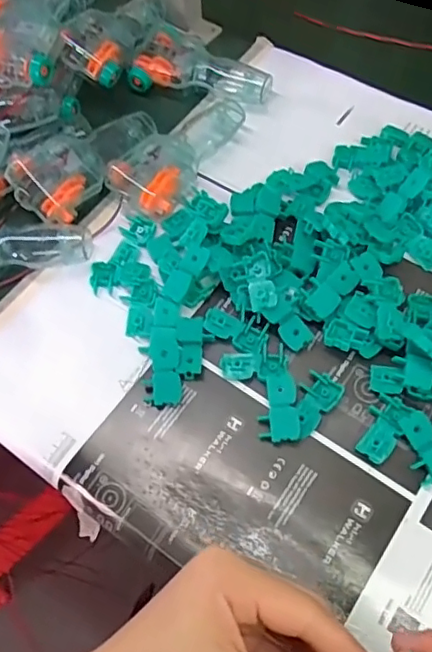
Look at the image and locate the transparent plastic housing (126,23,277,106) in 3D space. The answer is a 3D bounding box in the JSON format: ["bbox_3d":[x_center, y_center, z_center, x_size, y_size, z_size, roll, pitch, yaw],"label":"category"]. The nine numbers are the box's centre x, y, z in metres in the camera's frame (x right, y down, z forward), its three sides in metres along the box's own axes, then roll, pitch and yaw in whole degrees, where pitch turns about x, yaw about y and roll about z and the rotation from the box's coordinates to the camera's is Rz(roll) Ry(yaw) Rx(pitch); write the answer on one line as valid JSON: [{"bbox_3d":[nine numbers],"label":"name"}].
[{"bbox_3d":[-0.010,-0.223,0.509,0.119,0.030,0.064,17,62,11],"label":"transparent plastic housing"}]

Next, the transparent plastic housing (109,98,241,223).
[{"bbox_3d":[-0.031,-0.139,0.464,0.057,0.026,0.124,30,65,18],"label":"transparent plastic housing"}]

